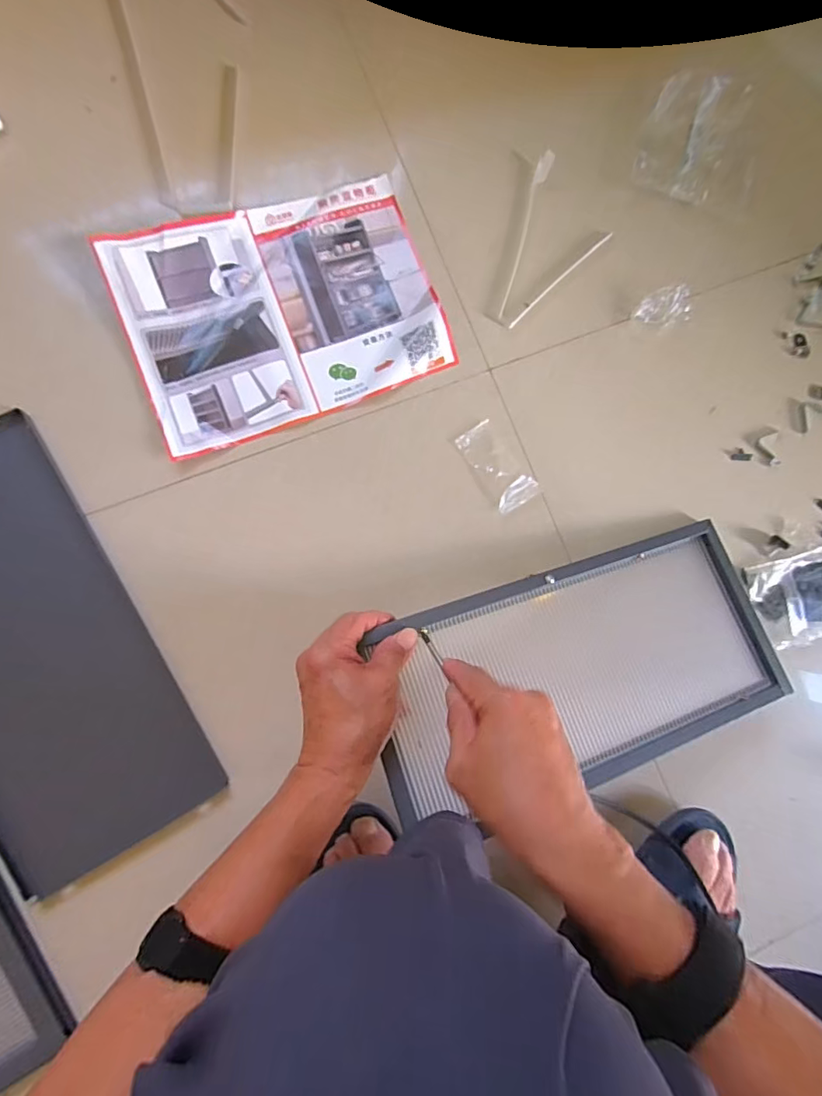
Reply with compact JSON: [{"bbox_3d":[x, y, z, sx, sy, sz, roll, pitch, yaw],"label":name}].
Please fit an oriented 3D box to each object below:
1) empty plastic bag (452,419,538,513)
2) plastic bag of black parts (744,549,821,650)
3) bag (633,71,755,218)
[{"bbox_3d":[0.081,-0.078,0.477,0.046,0.008,0.085,-36,90,-8],"label":"empty plastic bag"},{"bbox_3d":[0.386,0.048,0.488,0.100,0.019,0.081,-14,87,-7],"label":"plastic bag of black parts"},{"bbox_3d":[0.298,-0.411,0.508,0.130,0.033,0.126,14,84,-5],"label":"bag"}]

